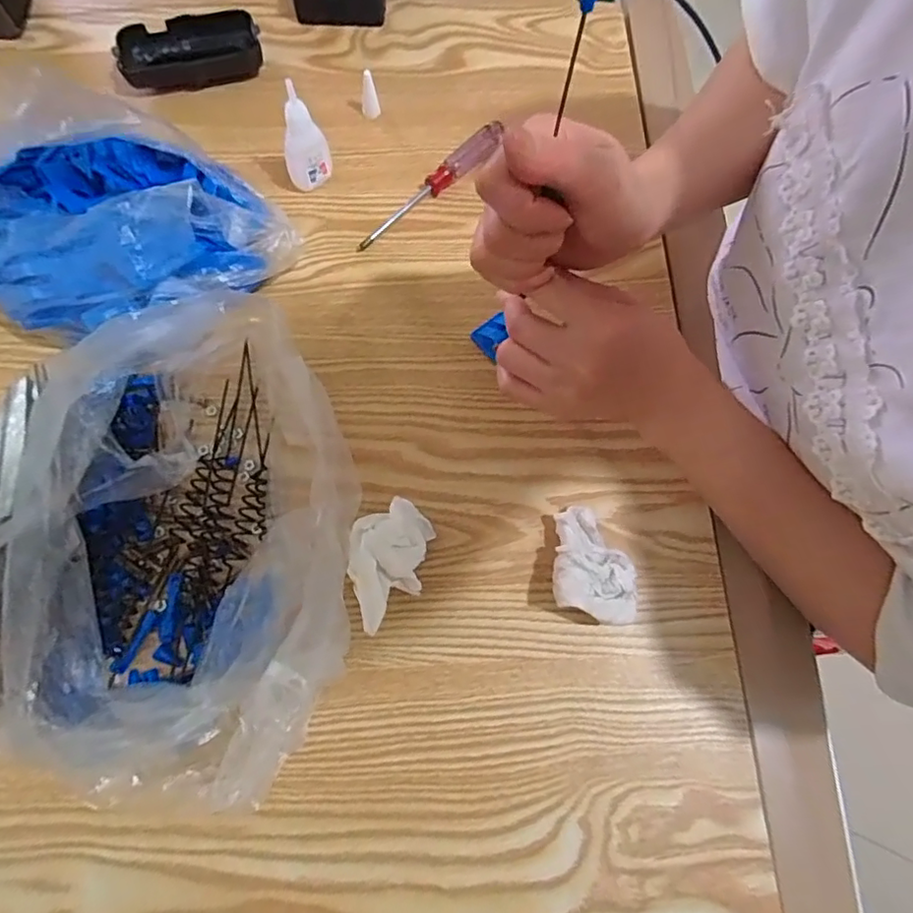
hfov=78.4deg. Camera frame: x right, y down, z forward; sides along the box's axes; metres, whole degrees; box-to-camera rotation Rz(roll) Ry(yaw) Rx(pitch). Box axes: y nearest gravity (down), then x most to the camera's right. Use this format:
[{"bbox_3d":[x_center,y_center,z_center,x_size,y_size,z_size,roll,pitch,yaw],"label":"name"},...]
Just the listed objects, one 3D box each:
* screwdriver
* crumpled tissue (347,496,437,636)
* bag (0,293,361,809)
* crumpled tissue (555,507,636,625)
[{"bbox_3d":[-0.020,-0.210,0.433,0.151,0.017,0.014,-43,78,-13],"label":"screwdriver"},{"bbox_3d":[-0.043,0.064,0.336,0.045,0.031,0.074,13,72,3],"label":"crumpled tissue"},{"bbox_3d":[-0.173,0.038,0.310,0.231,0.089,0.283,-25,74,-9],"label":"bag"},{"bbox_3d":[0.080,0.064,0.339,0.045,0.031,0.070,1,72,-1],"label":"crumpled tissue"}]

